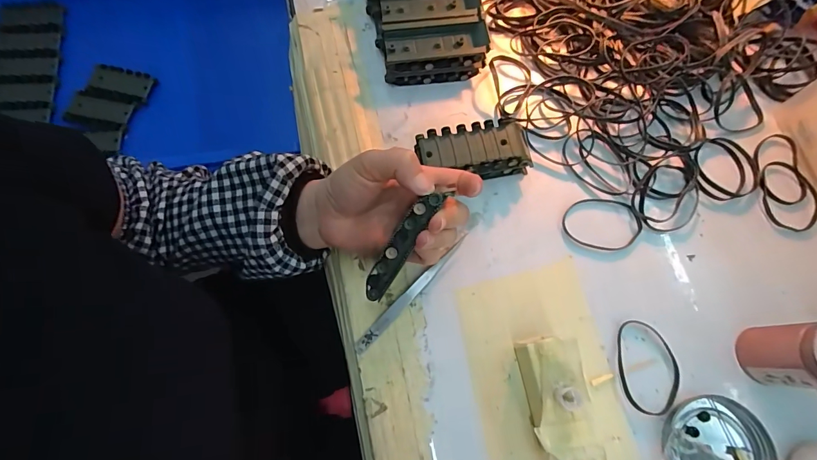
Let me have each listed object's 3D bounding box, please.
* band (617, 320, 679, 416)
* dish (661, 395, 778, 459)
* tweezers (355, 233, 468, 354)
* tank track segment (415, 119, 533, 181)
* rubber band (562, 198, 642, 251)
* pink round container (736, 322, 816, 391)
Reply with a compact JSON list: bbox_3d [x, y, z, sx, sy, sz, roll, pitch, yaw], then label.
[{"bbox_3d":[0.190,0.108,0.311,0.048,0.004,0.070,6,72,1],"label":"band"},{"bbox_3d":[0.229,0.168,0.293,0.080,0.011,0.077,0,72,-1],"label":"dish"},{"bbox_3d":[0.003,0.051,0.323,0.010,0.007,0.125,43,77,12],"label":"tweezers"},{"bbox_3d":[0.057,-0.067,0.351,0.095,0.032,0.044,-9,73,-4],"label":"tank track segment"},{"bbox_3d":[0.171,-0.006,0.346,0.068,0.005,0.048,1,72,-1],"label":"rubber band"},{"bbox_3d":[0.287,0.092,0.289,0.043,0.061,0.044,0,72,-1],"label":"pink round container"}]

